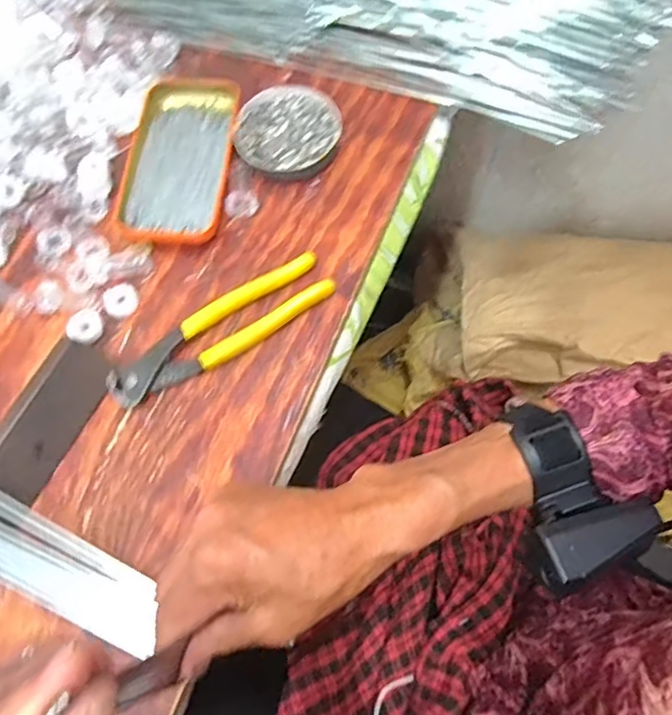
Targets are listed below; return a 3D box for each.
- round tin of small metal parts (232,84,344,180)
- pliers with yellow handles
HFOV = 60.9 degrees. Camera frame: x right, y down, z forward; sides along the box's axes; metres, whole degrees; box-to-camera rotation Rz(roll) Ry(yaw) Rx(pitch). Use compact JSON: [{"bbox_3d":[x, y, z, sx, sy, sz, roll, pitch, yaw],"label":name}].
[{"bbox_3d":[-0.038,-0.180,0.456,0.078,0.014,0.083,0,73,-1],"label":"round tin of small metal parts"},{"bbox_3d":[-0.079,-0.019,0.403,0.164,0.014,0.040,-34,76,-10],"label":"pliers with yellow handles"}]

